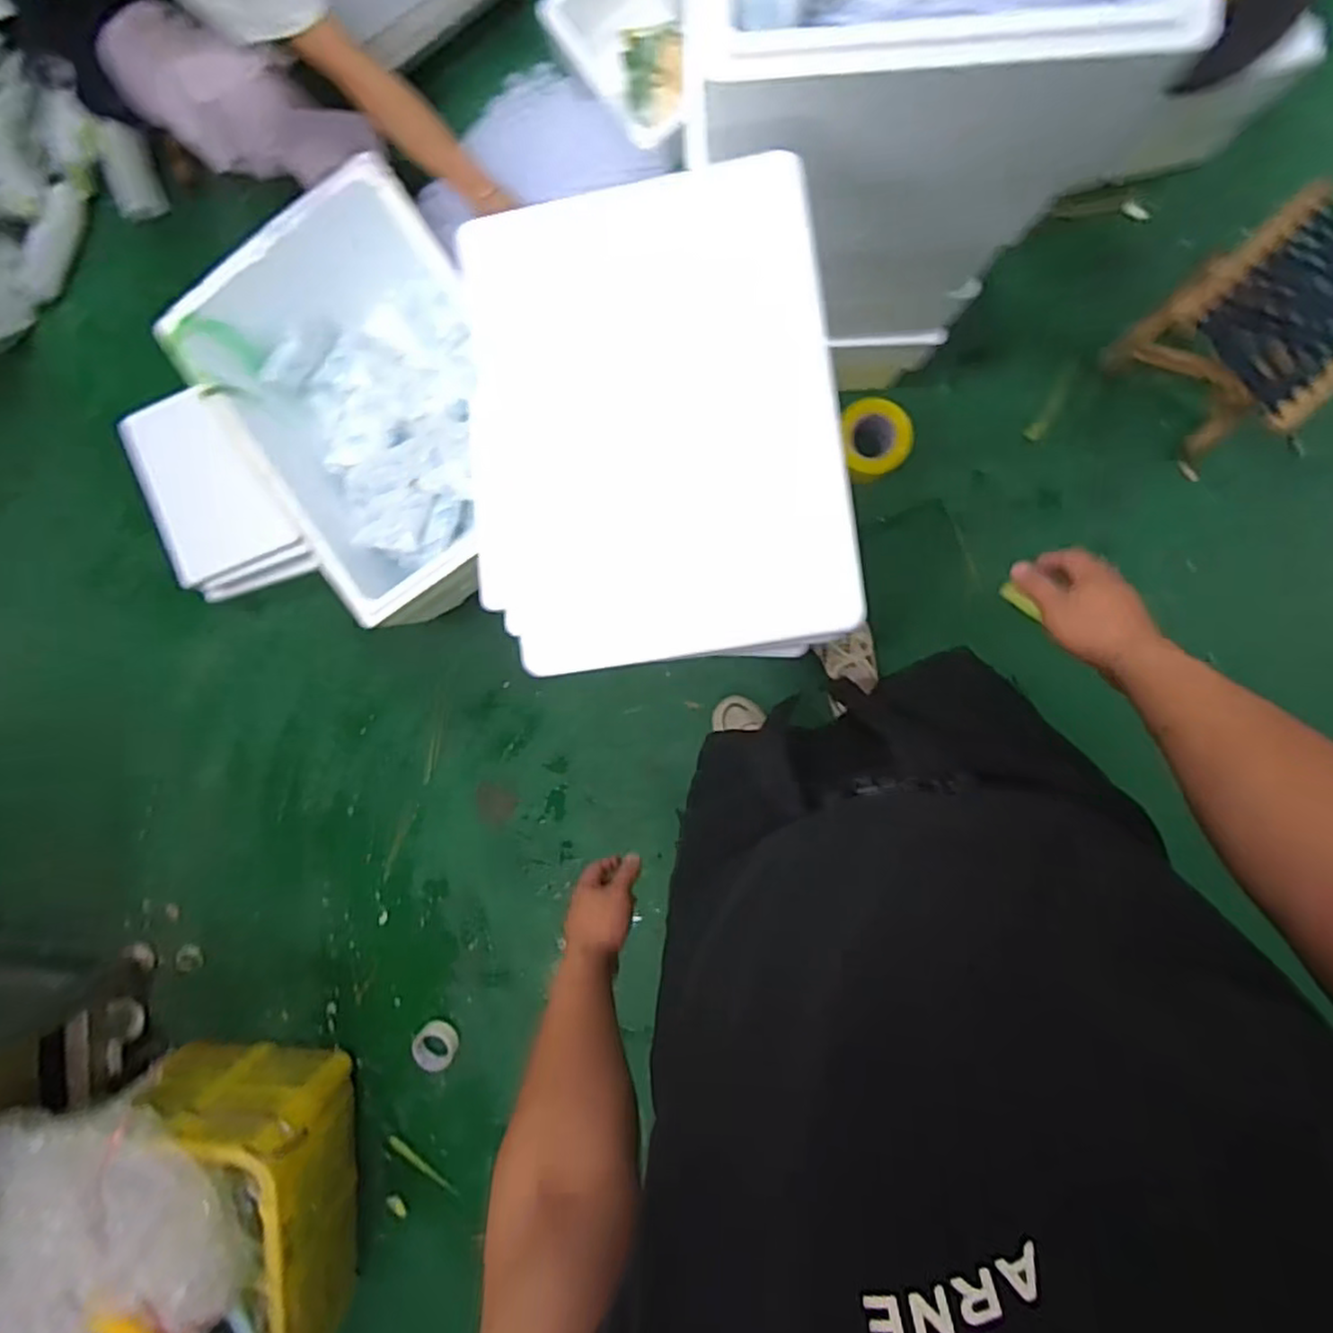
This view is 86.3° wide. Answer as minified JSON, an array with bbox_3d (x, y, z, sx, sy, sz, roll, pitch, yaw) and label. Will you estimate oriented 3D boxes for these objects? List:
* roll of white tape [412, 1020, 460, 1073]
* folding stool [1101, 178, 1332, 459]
[{"bbox_3d":[-0.490,0.806,1.513,0.089,0.041,0.097,1,96,5],"label":"roll of white tape"},{"bbox_3d":[0.964,-0.555,1.175,0.259,0.225,0.281,45,98,-1],"label":"folding stool"}]

